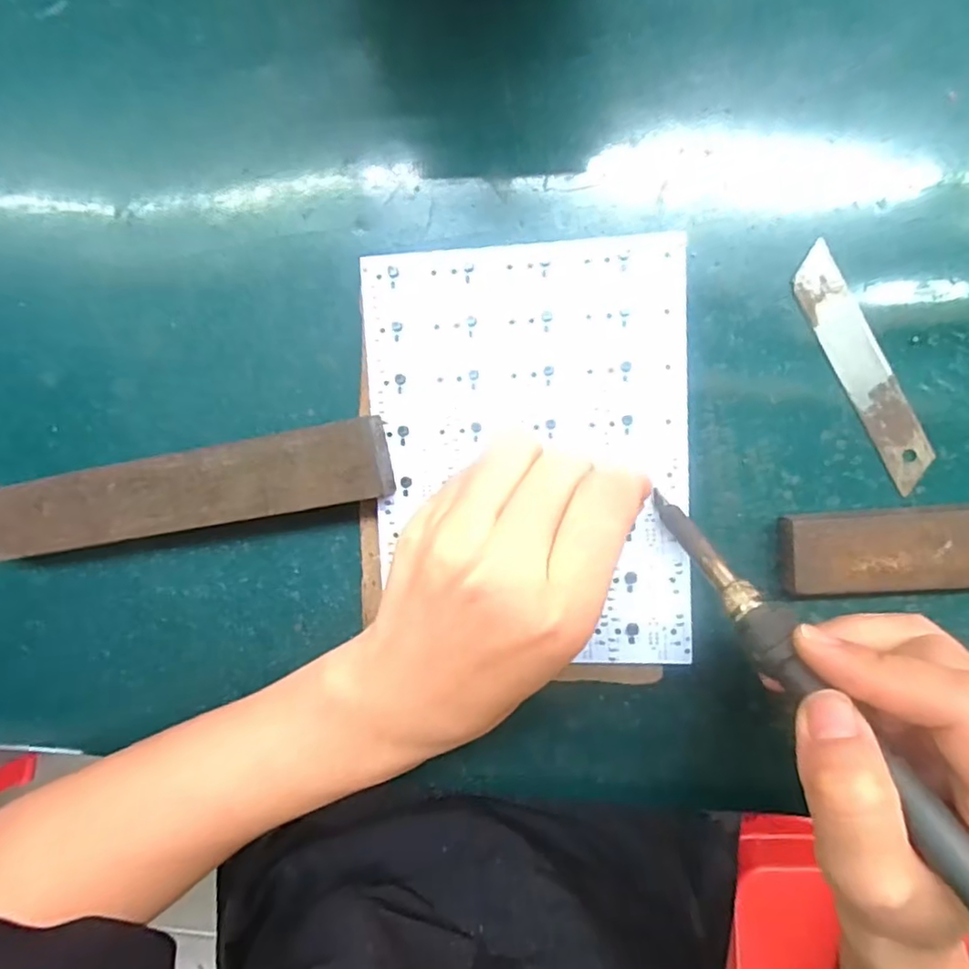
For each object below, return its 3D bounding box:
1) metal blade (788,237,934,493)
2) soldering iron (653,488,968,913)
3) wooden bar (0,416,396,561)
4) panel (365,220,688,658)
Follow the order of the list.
[{"bbox_3d":[0.148,-0.045,0.244,0.018,0.004,0.099,-29,92,9],"label":"metal blade"},{"bbox_3d":[0.110,0.077,0.182,0.016,0.015,0.206,-39,54,9],"label":"soldering iron"},{"bbox_3d":[-0.130,0.003,0.269,0.184,0.030,0.032,-10,95,8],"label":"wooden bar"},{"bbox_3d":[0.017,-0.011,0.253,0.125,0.004,0.165,-2,96,7],"label":"panel"}]

